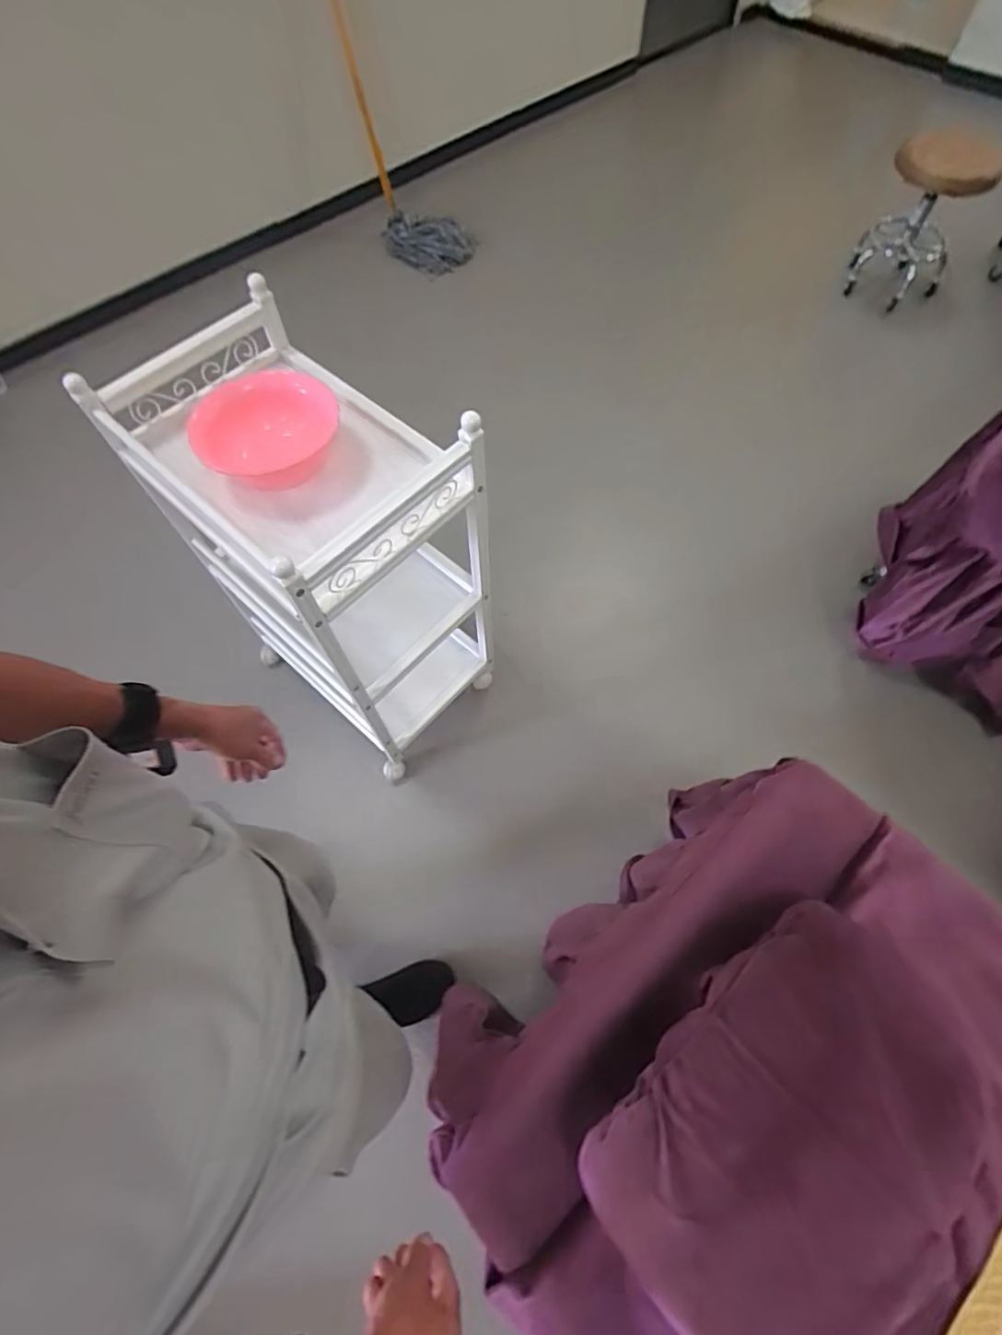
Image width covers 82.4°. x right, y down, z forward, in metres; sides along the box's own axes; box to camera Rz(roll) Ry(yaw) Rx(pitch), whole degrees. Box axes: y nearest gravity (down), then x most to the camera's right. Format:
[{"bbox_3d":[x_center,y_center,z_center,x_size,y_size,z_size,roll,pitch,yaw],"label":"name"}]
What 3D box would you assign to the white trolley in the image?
[{"bbox_3d":[-0.346,-0.215,1.153,0.570,0.728,0.366,36,69,17],"label":"white trolley"}]

